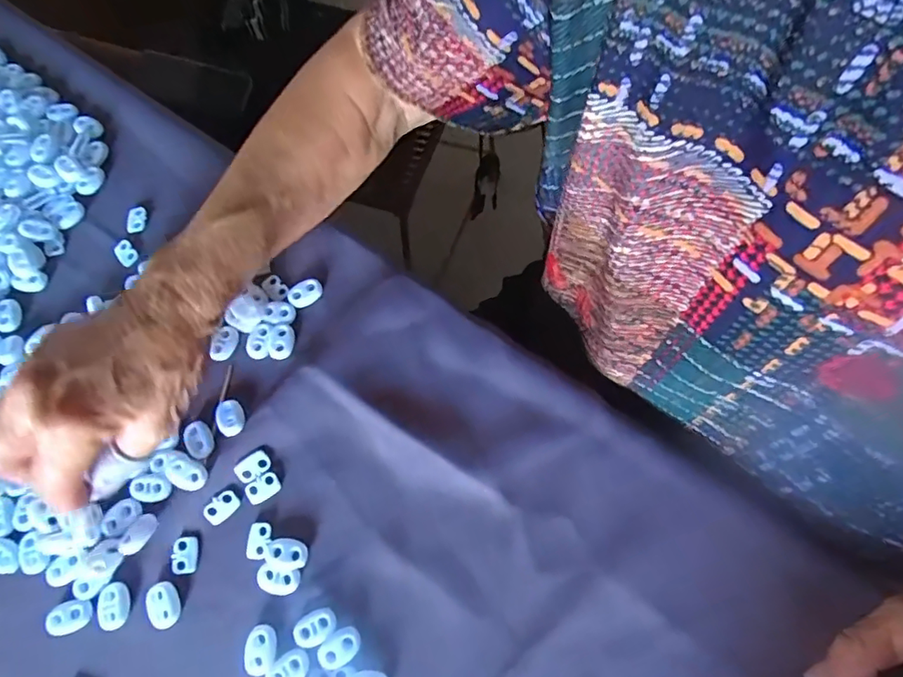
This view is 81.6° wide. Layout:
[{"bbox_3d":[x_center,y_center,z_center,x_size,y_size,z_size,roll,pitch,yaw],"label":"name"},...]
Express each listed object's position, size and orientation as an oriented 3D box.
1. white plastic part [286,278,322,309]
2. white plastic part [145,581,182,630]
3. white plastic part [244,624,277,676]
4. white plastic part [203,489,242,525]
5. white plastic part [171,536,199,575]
[{"bbox_3d":[-0.095,-0.029,0.338,0.022,0.006,0.015,-23,70,-6],"label":"white plastic part"},{"bbox_3d":[-0.153,0.141,0.278,0.016,0.004,0.022,-28,71,-7],"label":"white plastic part"},{"bbox_3d":[-0.098,0.160,0.268,0.016,0.004,0.022,1,70,3],"label":"white plastic part"},{"bbox_3d":[-0.129,0.095,0.293,0.019,0.004,0.013,-37,72,-10],"label":"white plastic part"},{"bbox_3d":[-0.147,0.119,0.287,0.013,0.004,0.019,-6,70,1],"label":"white plastic part"}]

